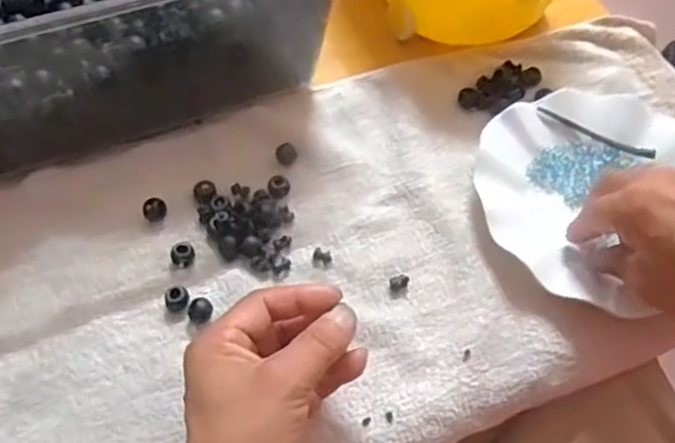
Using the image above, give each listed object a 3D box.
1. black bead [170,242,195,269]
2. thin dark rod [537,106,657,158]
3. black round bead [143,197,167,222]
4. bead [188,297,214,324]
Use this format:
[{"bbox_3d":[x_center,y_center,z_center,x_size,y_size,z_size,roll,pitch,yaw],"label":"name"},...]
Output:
[{"bbox_3d":[-0.103,0.020,0.448,0.015,0.012,0.018,-15,59,-13],"label":"black bead"},{"bbox_3d":[0.193,-0.066,0.506,0.089,0.005,0.010,26,59,13],"label":"thin dark rod"},{"bbox_3d":[-0.126,-0.009,0.464,0.015,0.013,0.014,2,56,-2],"label":"black round bead"},{"bbox_3d":[-0.087,0.055,0.426,0.016,0.012,0.014,-15,59,-13],"label":"bead"}]

